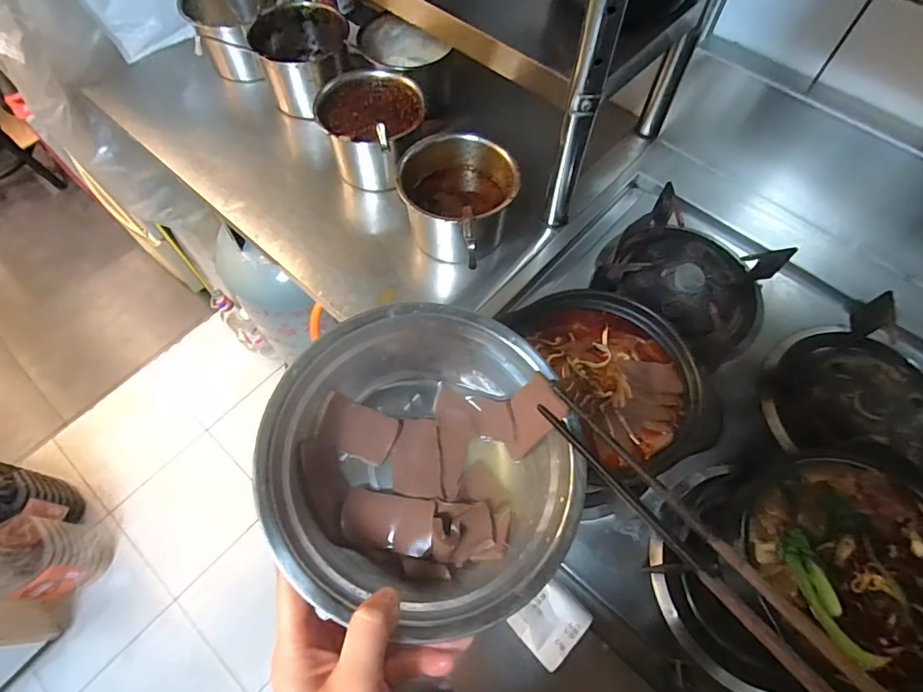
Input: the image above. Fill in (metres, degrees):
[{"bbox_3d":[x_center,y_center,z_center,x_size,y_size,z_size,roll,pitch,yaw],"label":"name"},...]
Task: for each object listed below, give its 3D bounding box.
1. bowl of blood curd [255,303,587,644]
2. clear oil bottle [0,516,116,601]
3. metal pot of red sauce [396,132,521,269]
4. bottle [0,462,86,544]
[{"bbox_3d":[-0.020,0.075,0.317,0.182,0.083,0.185,0,63,0],"label":"bowl of blood curd"},{"bbox_3d":[-0.910,0.447,1.061,0.139,0.325,0.154,11,64,5],"label":"clear oil bottle"},{"bbox_3d":[-0.003,-0.198,0.687,0.153,0.113,0.133,14,64,7],"label":"metal pot of red sauce"},{"bbox_3d":[-1.015,0.353,1.131,0.138,0.327,0.136,19,65,9],"label":"bottle"}]

